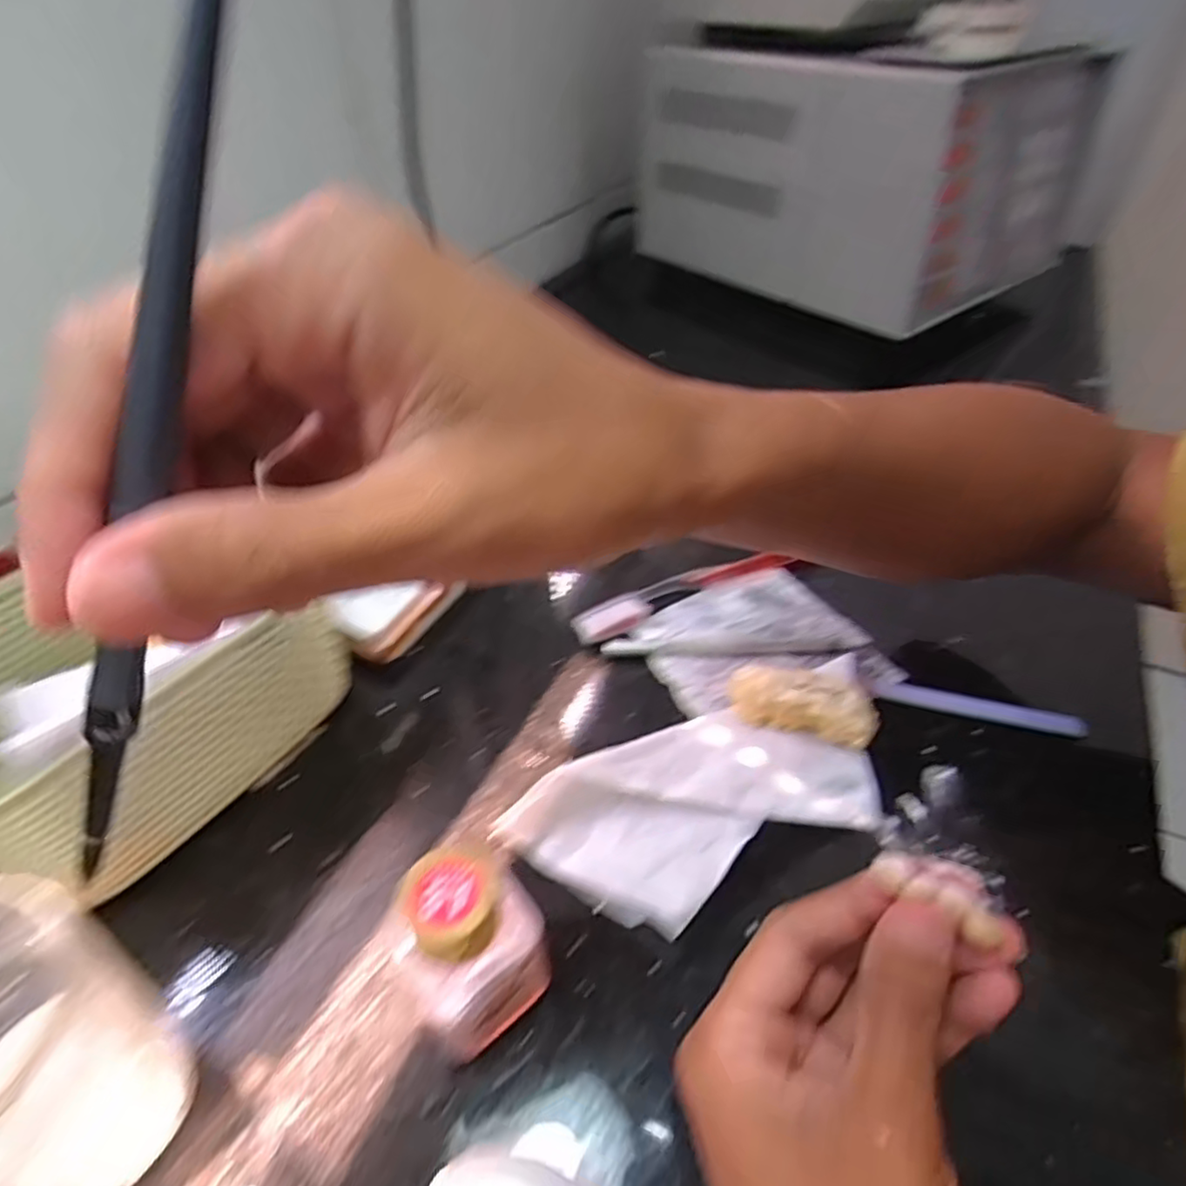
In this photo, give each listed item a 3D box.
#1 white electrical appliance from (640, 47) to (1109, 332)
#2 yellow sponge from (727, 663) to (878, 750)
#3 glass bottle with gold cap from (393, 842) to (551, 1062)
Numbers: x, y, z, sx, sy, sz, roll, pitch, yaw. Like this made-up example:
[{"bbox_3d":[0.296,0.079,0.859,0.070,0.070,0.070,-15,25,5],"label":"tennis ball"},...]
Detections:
[{"bbox_3d":[0.302,-0.486,0.755,0.361,0.197,0.368,-29,50,-27],"label":"white electrical appliance"},{"bbox_3d":[0.096,0.051,0.314,0.065,0.027,0.023,15,46,18],"label":"yellow sponge"},{"bbox_3d":[-0.038,0.115,0.220,0.042,0.076,0.031,-30,50,-26],"label":"glass bottle with gold cap"}]

